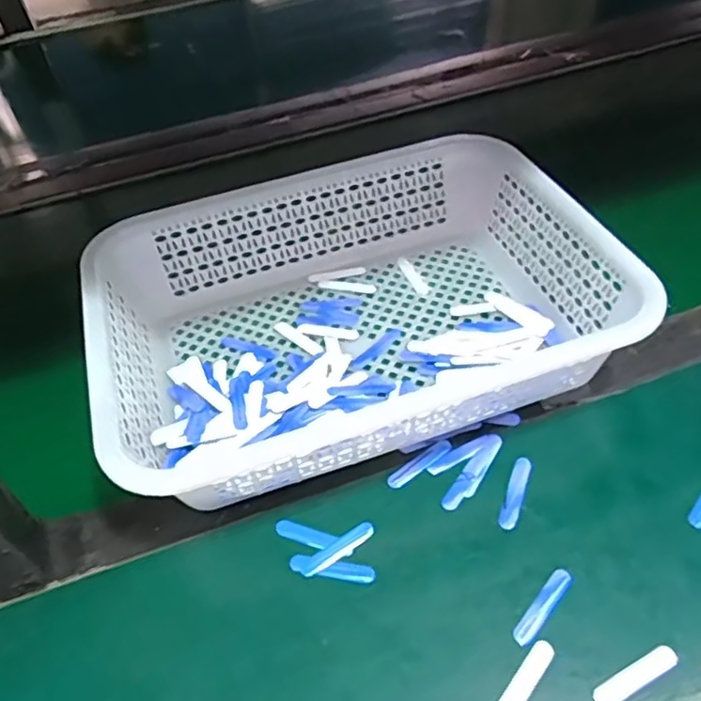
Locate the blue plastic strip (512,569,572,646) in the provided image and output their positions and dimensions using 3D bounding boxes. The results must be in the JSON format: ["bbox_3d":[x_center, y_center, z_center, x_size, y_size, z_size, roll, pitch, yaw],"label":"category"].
[{"bbox_3d":[0.109,0.143,0.363,0.011,0.004,0.050,31,57,29],"label":"blue plastic strip"}]

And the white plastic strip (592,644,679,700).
[{"bbox_3d":[0.150,0.170,0.337,0.051,0.004,0.011,-23,50,-15],"label":"white plastic strip"}]

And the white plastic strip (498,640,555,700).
[{"bbox_3d":[0.091,0.175,0.338,0.012,0.004,0.050,30,56,28],"label":"white plastic strip"}]

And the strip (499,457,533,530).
[{"bbox_3d":[0.106,0.090,0.412,0.012,0.004,0.052,15,51,18],"label":"strip"}]

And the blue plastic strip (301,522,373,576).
[{"bbox_3d":[-0.008,0.121,0.395,0.050,0.004,0.012,-30,52,-21],"label":"blue plastic strip"}]

